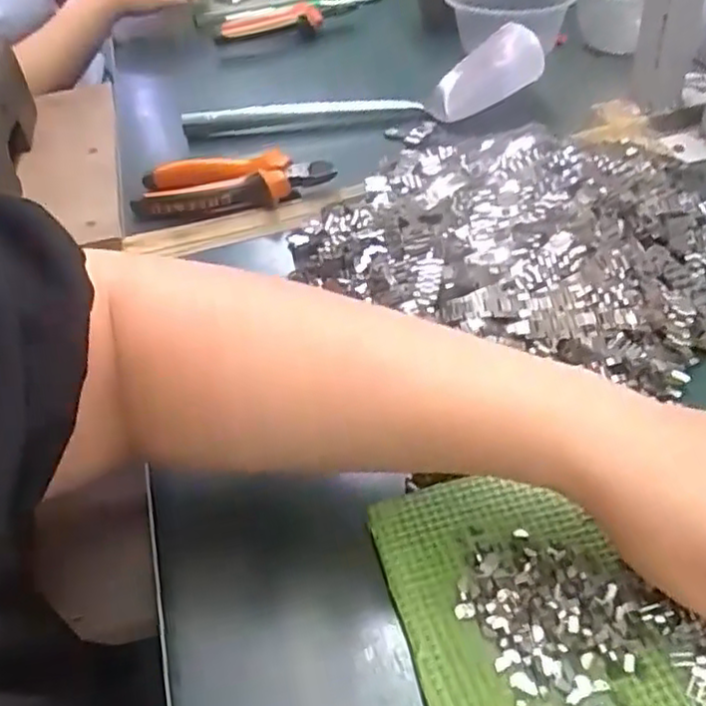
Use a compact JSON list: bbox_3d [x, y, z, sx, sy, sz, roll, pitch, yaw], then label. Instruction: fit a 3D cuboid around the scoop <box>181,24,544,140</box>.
[{"bbox_3d":[0.004,-0.236,0.600,0.295,0.061,0.079,2,45,8],"label":"scoop"}]

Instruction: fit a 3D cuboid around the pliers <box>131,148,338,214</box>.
[{"bbox_3d":[-0.090,-0.127,0.520,0.147,0.021,0.050,-3,45,4],"label":"pliers"}]

